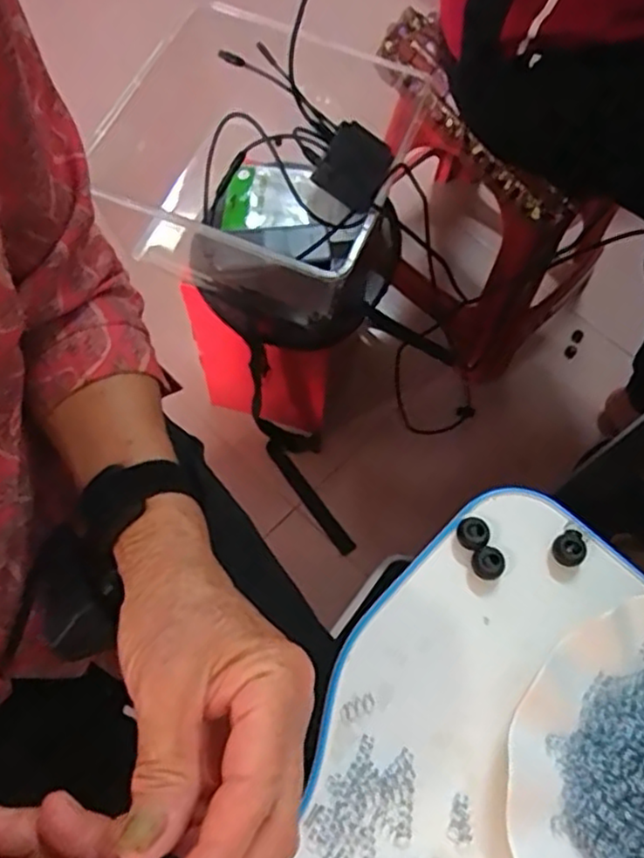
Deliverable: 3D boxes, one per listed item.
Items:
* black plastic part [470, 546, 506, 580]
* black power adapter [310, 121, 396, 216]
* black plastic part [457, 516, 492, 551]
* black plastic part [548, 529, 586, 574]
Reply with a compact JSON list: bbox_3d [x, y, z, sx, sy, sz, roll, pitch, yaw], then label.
[{"bbox_3d":[0.090,0.074,0.371,0.018,0.011,0.017,1,68,-1],"label":"black plastic part"},{"bbox_3d":[0.040,-0.322,0.840,0.080,0.021,0.087,32,106,-5],"label":"black power adapter"},{"bbox_3d":[0.084,0.058,0.378,0.017,0.013,0.017,1,68,-1],"label":"black plastic part"},{"bbox_3d":[0.135,0.068,0.375,0.019,0.012,0.018,1,68,-1],"label":"black plastic part"}]

